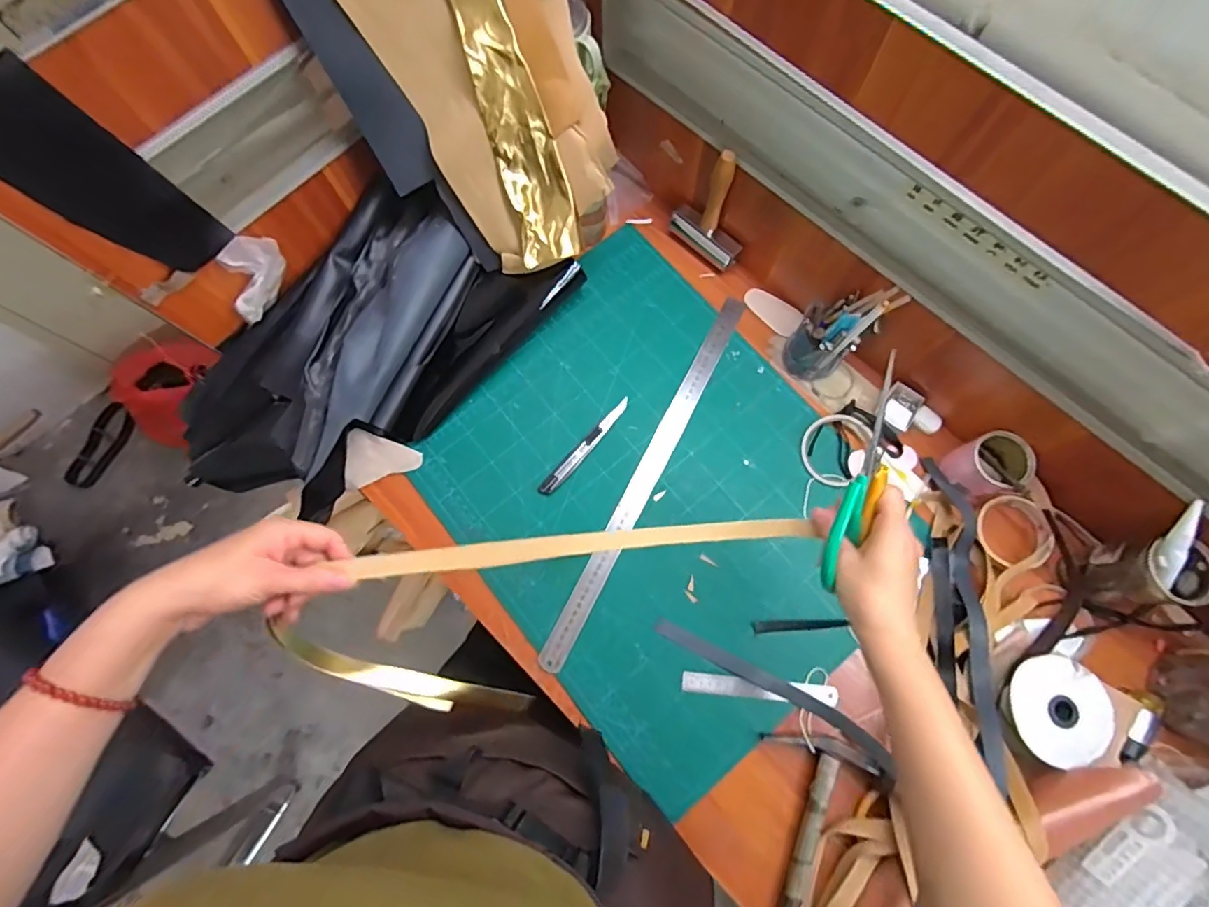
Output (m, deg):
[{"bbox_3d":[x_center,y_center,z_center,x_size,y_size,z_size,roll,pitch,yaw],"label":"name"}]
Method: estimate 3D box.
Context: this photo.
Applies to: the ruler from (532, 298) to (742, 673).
[{"bbox_3d":[0.057,0.020,0.672,0.030,0.006,0.515,27,77,8],"label":"ruler"}]

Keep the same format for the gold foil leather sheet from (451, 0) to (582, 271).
[{"bbox_3d":[-0.118,-0.387,0.551,0.075,0.404,0.042,-29,37,-7],"label":"gold foil leather sheet"}]

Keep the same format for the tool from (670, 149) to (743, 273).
[{"bbox_3d":[0.136,-0.311,0.684,0.105,0.158,0.033,44,80,11],"label":"tool"}]

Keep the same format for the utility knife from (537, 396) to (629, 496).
[{"bbox_3d":[-0.022,-0.008,0.678,0.020,0.004,0.155,41,79,11],"label":"utility knife"}]

